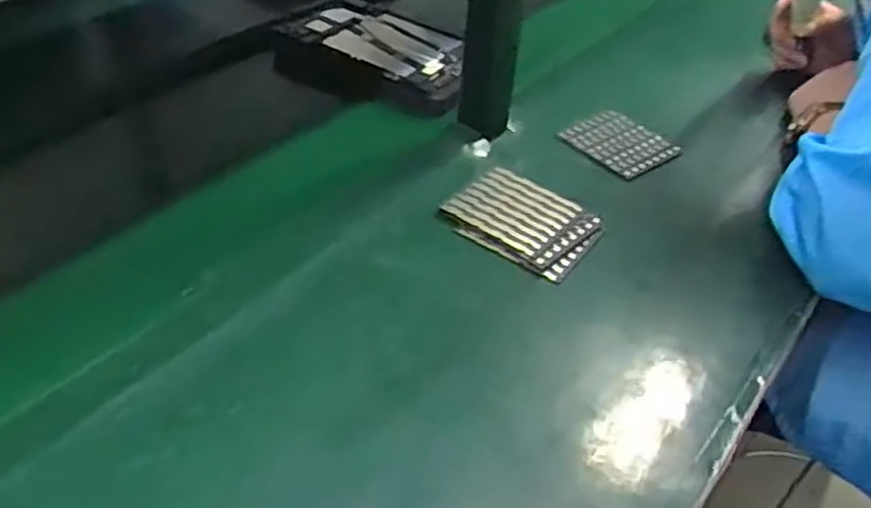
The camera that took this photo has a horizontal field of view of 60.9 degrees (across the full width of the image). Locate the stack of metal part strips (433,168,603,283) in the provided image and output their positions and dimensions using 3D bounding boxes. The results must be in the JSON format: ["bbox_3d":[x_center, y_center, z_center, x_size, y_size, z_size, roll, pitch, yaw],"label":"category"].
[{"bbox_3d":[0.081,-0.034,0.679,0.129,0.011,0.099,29,48,26],"label":"stack of metal part strips"}]

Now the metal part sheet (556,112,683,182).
[{"bbox_3d":[0.199,-0.121,0.799,0.096,0.007,0.104,-27,50,-29],"label":"metal part sheet"}]

